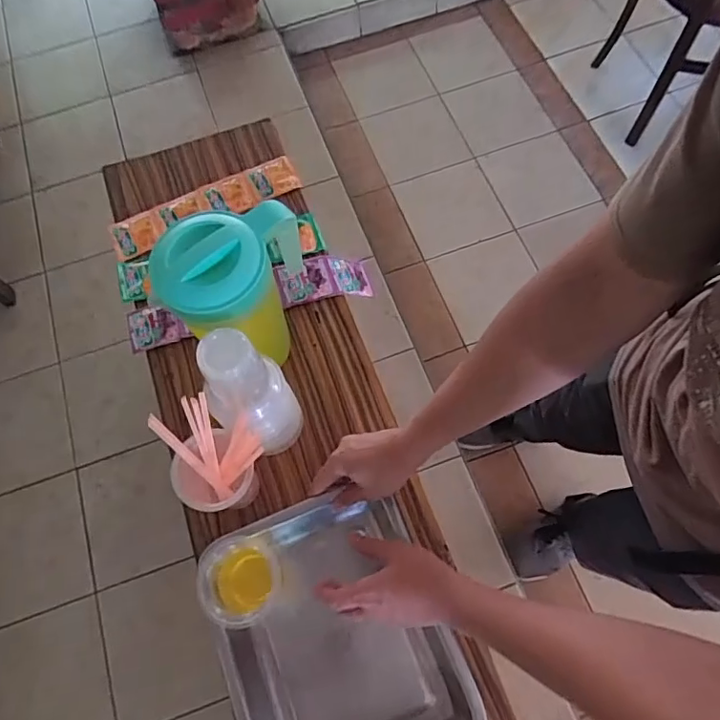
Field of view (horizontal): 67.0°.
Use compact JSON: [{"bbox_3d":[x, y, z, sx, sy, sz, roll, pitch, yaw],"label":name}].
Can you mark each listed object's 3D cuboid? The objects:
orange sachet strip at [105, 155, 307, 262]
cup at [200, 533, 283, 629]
[{"bbox_3d":[-0.247,-0.247,0.870,0.304,0.015,0.070,-24,72,-7],"label":"orange sachet strip"},{"bbox_3d":[-0.133,0.245,0.609,0.077,0.084,0.092,-14,69,-3],"label":"cup"}]

